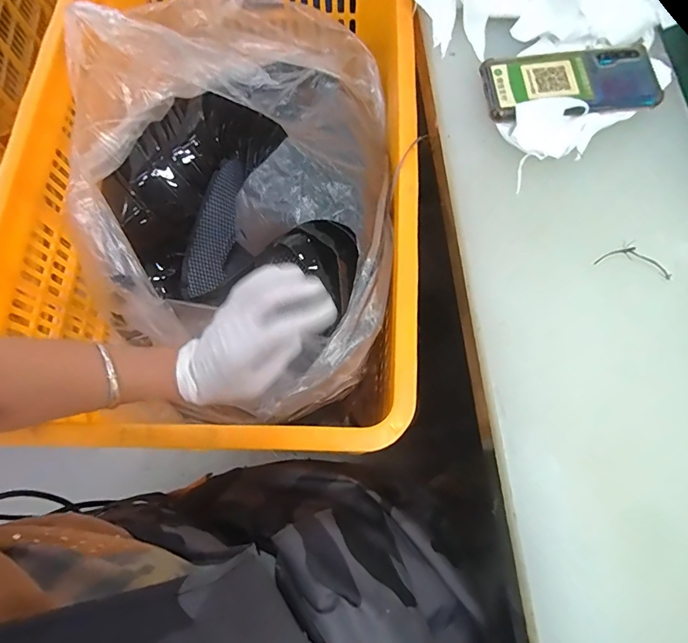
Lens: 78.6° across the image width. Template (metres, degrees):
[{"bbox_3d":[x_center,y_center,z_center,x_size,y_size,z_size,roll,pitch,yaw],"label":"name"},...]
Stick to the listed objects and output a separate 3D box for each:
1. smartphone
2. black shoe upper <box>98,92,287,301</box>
[{"bbox_3d":[0.222,-0.234,0.410,0.161,0.007,0.076,-6,73,0],"label":"smartphone"},{"bbox_3d":[-0.192,-0.164,0.571,0.202,0.100,0.272,33,90,-24],"label":"black shoe upper"}]

